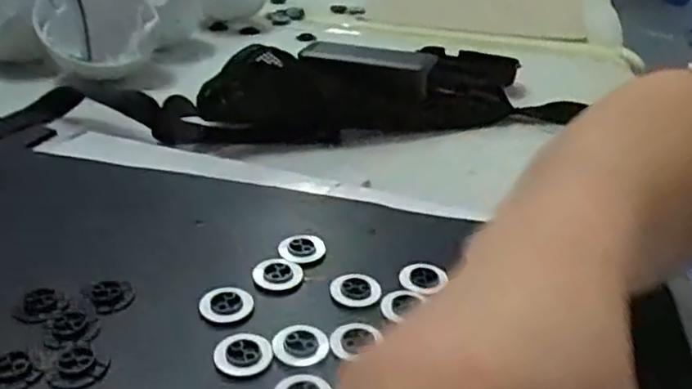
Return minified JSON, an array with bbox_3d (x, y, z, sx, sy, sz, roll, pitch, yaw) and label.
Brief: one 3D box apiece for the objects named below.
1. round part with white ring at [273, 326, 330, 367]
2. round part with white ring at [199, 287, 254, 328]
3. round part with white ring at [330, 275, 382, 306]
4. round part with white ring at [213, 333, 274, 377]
[{"bbox_3d":[-0.023,0.075,0.323,0.027,0.004,0.028,3,30,-1],"label":"round part with white ring"},{"bbox_3d":[-0.065,0.059,0.346,0.028,0.004,0.027,3,30,-1],"label":"round part with white ring"},{"bbox_3d":[0.006,0.054,0.361,0.028,0.005,0.022,4,30,0],"label":"round part with white ring"},{"bbox_3d":[-0.050,0.078,0.316,0.027,0.004,0.025,3,30,-1],"label":"round part with white ring"}]

